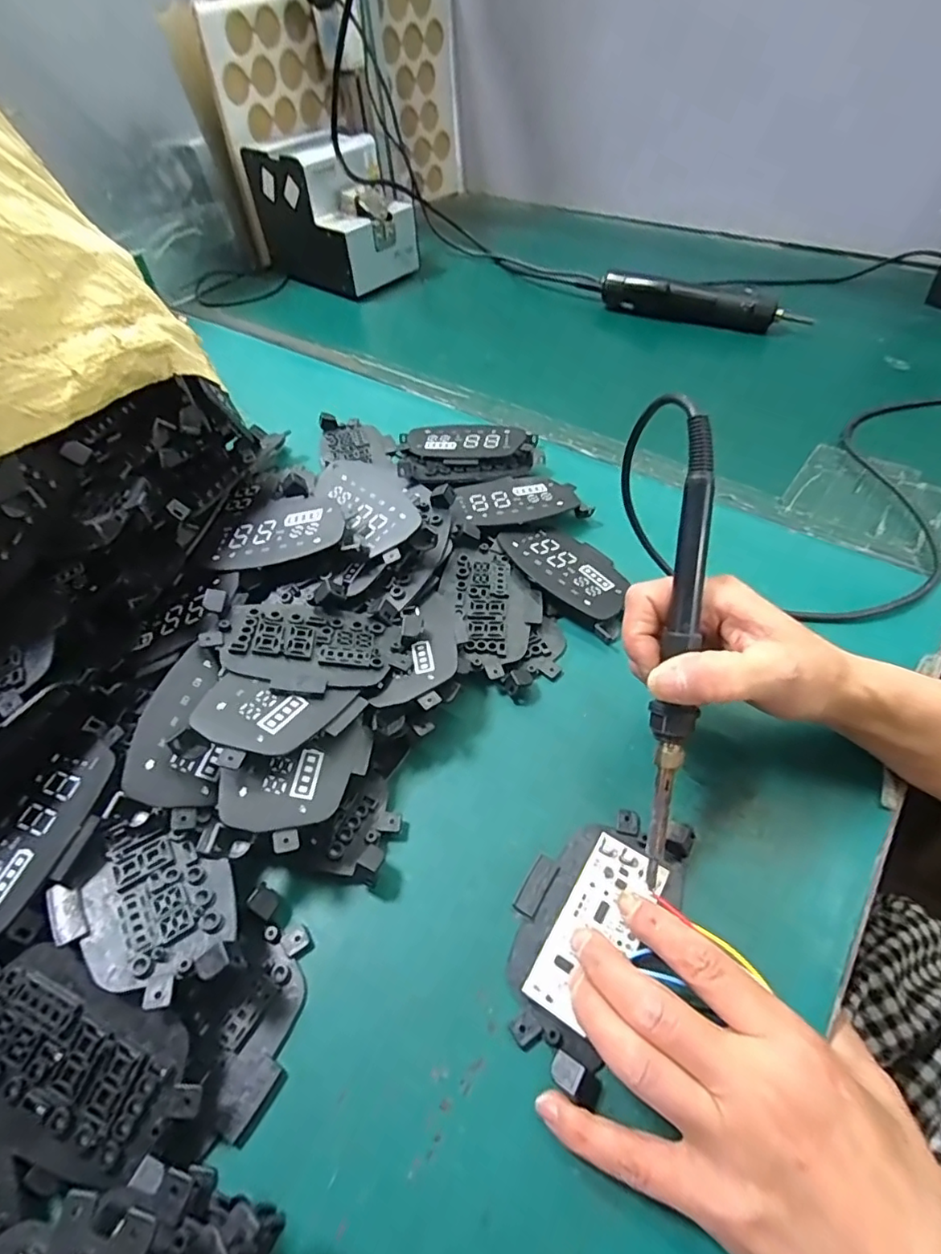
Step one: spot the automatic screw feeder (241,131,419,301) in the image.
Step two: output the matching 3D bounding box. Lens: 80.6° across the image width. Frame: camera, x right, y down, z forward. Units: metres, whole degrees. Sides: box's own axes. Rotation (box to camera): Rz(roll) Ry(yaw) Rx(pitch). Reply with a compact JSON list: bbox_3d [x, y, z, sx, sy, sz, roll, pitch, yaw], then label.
[{"bbox_3d":[-0.187,-0.563,0.755,0.191,0.144,0.124,31,61,25],"label":"automatic screw feeder"}]

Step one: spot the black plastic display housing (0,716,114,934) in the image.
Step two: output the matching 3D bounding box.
[{"bbox_3d":[-0.207,0.099,0.266,0.059,0.011,0.112,16,56,17],"label":"black plastic display housing"}]

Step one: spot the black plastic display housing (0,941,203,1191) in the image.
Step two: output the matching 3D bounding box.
[{"bbox_3d":[-0.160,0.174,0.221,0.101,0.017,0.058,17,55,17],"label":"black plastic display housing"}]

